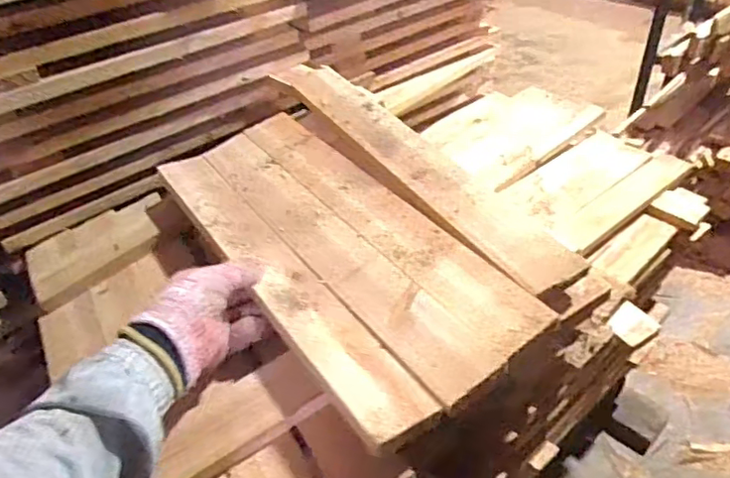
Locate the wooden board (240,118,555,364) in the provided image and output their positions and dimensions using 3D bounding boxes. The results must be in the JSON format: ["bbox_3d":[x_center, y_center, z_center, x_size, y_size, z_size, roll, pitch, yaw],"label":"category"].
[{"bbox_3d":[0.003,-0.029,0.635,0.061,0.024,0.458,-26,45,-26],"label":"wooden board"}]

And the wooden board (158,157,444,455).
[{"bbox_3d":[-0.098,0.026,0.595,0.067,0.020,0.462,-24,44,-24],"label":"wooden board"}]

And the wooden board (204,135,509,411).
[{"bbox_3d":[-0.045,0.000,0.609,0.061,0.015,0.451,-26,45,-26],"label":"wooden board"}]

